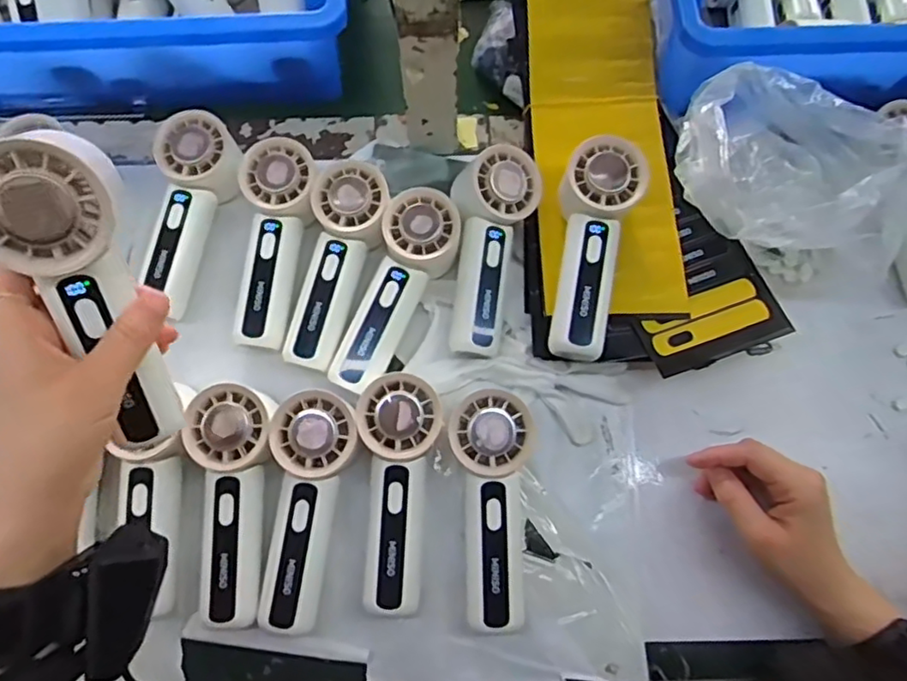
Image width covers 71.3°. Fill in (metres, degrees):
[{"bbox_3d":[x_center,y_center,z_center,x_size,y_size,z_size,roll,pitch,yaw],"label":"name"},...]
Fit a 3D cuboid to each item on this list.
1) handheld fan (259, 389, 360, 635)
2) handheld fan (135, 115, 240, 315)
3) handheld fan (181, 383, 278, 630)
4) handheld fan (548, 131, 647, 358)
[{"bbox_3d":[-0.097,0.111,0.419,0.054,0.034,0.152,8,90,2],"label":"handheld fan"},{"bbox_3d":[-0.206,-0.097,0.477,0.056,0.050,0.151,10,72,3],"label":"handheld fan"},{"bbox_3d":[-0.146,0.107,0.419,0.053,0.031,0.154,-2,86,-1],"label":"handheld fan"},{"bbox_3d":[0.097,-0.066,0.453,0.051,0.042,0.156,11,84,3],"label":"handheld fan"}]

